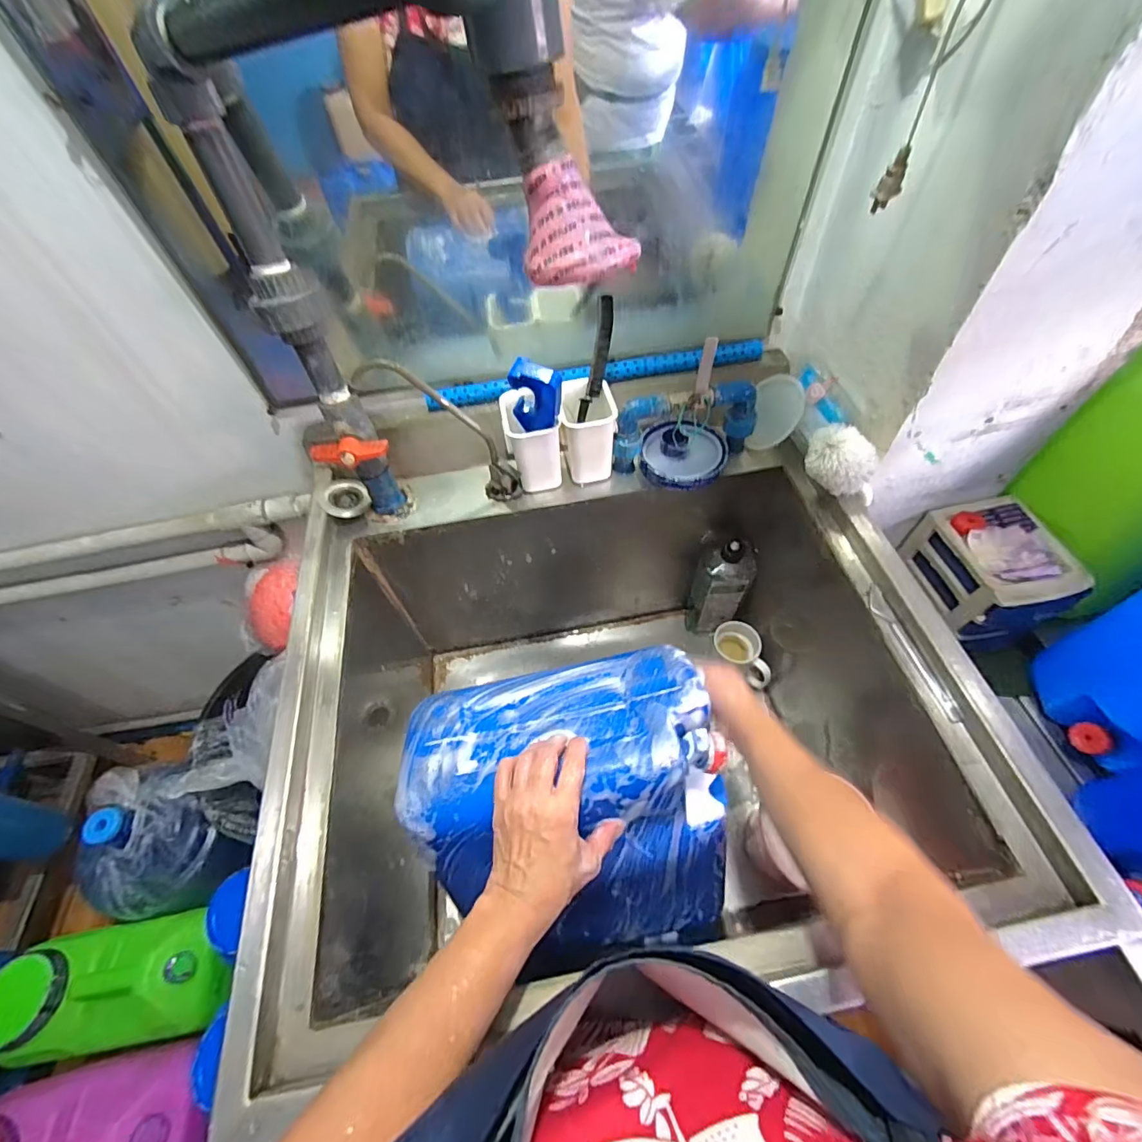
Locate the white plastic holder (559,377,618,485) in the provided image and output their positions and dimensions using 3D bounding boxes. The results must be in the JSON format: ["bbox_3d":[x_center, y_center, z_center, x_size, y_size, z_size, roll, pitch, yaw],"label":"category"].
[{"bbox_3d":[0.025,-0.192,0.695,0.072,0.109,0.087,-5,57,1],"label":"white plastic holder"}]

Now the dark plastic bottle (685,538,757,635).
[{"bbox_3d":[0.260,0.037,0.896,0.092,0.234,0.072,18,61,16],"label":"dark plastic bottle"}]

